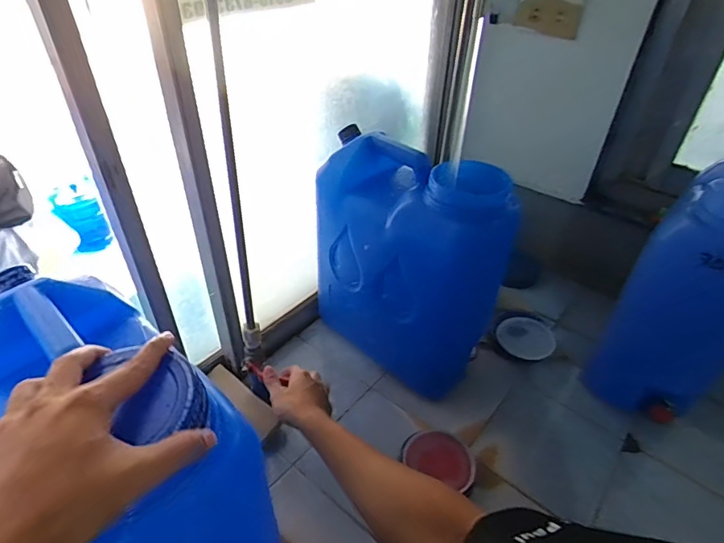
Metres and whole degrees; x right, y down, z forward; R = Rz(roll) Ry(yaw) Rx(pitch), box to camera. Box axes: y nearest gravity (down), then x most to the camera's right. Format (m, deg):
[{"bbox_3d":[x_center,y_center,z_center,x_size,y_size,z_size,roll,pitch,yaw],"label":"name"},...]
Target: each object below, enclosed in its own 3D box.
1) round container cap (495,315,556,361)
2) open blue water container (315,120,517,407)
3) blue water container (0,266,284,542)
[{"bbox_3d":[0.366,0.148,1.050,0.127,0.015,0.150,20,40,12],"label":"round container cap"},{"bbox_3d":[0.099,-0.018,0.897,0.323,0.458,0.262,33,48,32],"label":"open blue water container"},{"bbox_3d":[-0.233,0.207,0.482,0.296,0.394,0.155,31,47,30],"label":"blue water container"}]

